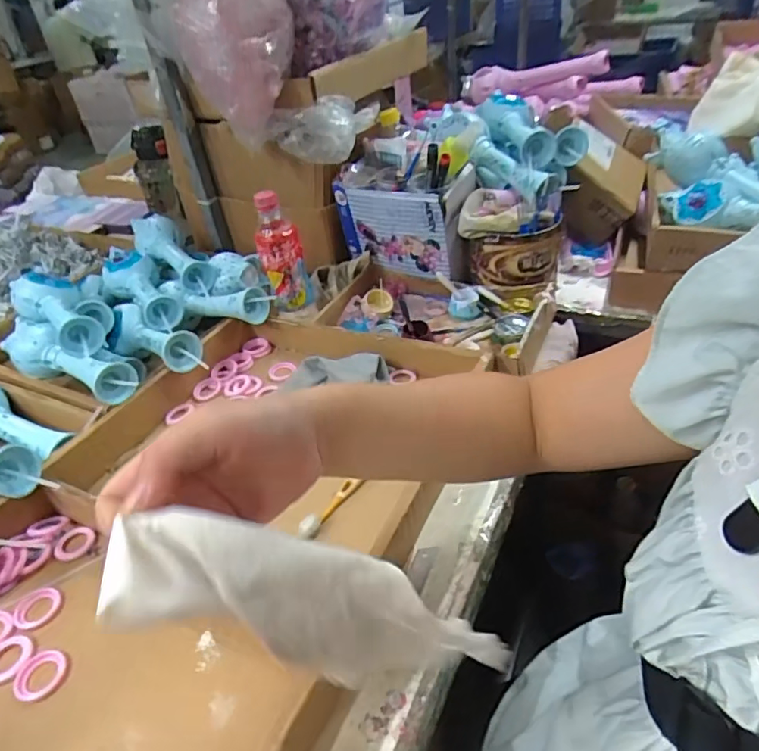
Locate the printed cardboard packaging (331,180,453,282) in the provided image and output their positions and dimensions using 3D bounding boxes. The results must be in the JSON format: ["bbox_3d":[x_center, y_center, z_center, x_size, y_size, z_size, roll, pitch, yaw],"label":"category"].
[{"bbox_3d":[0.016,-0.214,0.799,0.176,0.130,0.027,13,41,24],"label":"printed cardboard packaging"}]

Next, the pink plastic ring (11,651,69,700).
[{"bbox_3d":[-0.267,0.235,0.421,0.037,0.004,0.037,-4,37,3],"label":"pink plastic ring"}]

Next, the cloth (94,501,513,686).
[{"bbox_3d":[-0.023,0.106,0.242,0.192,0.042,0.040,23,34,-15],"label":"cloth"}]

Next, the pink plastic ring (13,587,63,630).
[{"bbox_3d":[-0.301,0.204,0.472,0.038,0.004,0.037,-4,37,3],"label":"pink plastic ring"}]

